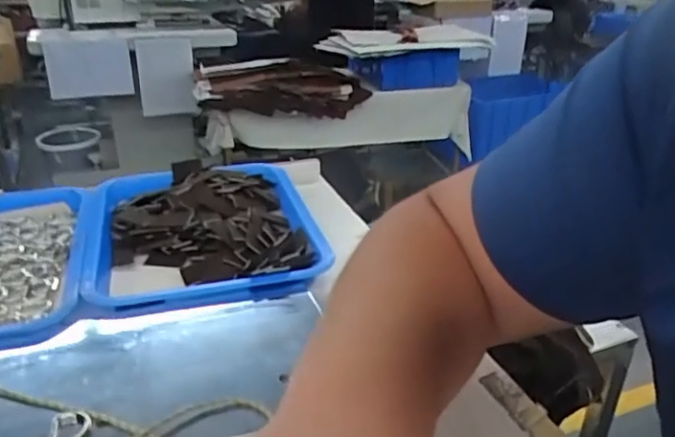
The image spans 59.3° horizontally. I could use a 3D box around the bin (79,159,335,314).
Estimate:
[{"bbox_3d":[-0.139,0.011,0.620,0.230,0.049,0.273,-5,27,-11],"label":"bin"}]

